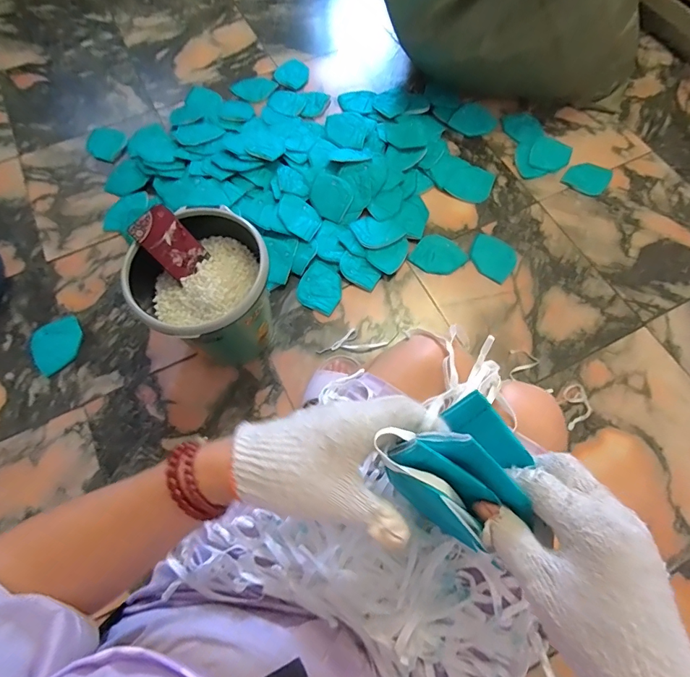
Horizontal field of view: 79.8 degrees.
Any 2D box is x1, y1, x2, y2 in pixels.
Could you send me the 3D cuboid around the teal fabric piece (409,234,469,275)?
[{"bbox_3d":[0.234,-0.204,1.029,0.119,0.007,0.108,38,77,11],"label":"teal fabric piece"}]

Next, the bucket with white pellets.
[{"bbox_3d":[-0.254,-0.082,0.818,0.232,0.291,0.231,-1,66,1],"label":"bucket with white pellets"}]

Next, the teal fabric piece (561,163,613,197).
[{"bbox_3d":[0.658,-0.437,1.120,0.107,0.006,0.107,33,72,13],"label":"teal fabric piece"}]

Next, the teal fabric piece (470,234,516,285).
[{"bbox_3d":[0.366,-0.203,1.025,0.114,0.014,0.109,32,72,13],"label":"teal fabric piece"}]

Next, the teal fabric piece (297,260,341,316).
[{"bbox_3d":[-0.057,-0.121,0.991,0.104,0.014,0.114,27,71,11],"label":"teal fabric piece"}]

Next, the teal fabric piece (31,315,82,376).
[{"bbox_3d":[-0.664,0.011,0.952,0.107,0.009,0.126,-29,70,-11],"label":"teal fabric piece"}]

